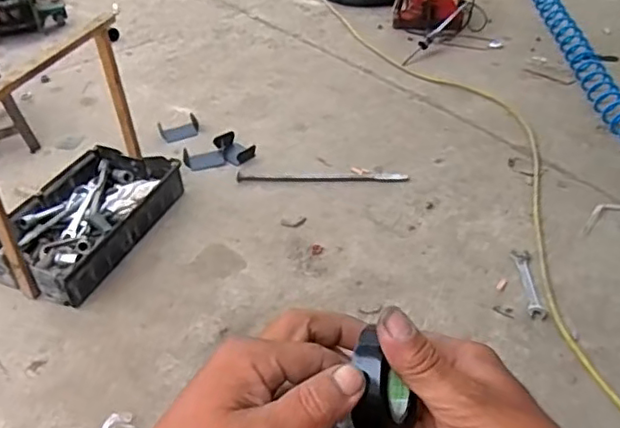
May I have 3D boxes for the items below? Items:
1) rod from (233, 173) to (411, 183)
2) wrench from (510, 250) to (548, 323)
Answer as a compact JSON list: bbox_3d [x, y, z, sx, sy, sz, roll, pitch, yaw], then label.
[{"bbox_3d":[0.024,-0.073,1.239,0.341,0.007,0.026,0,45,4],"label":"rod"},{"bbox_3d":[0.363,0.115,1.008,0.029,0.005,0.140,-2,41,5],"label":"wrench"}]

